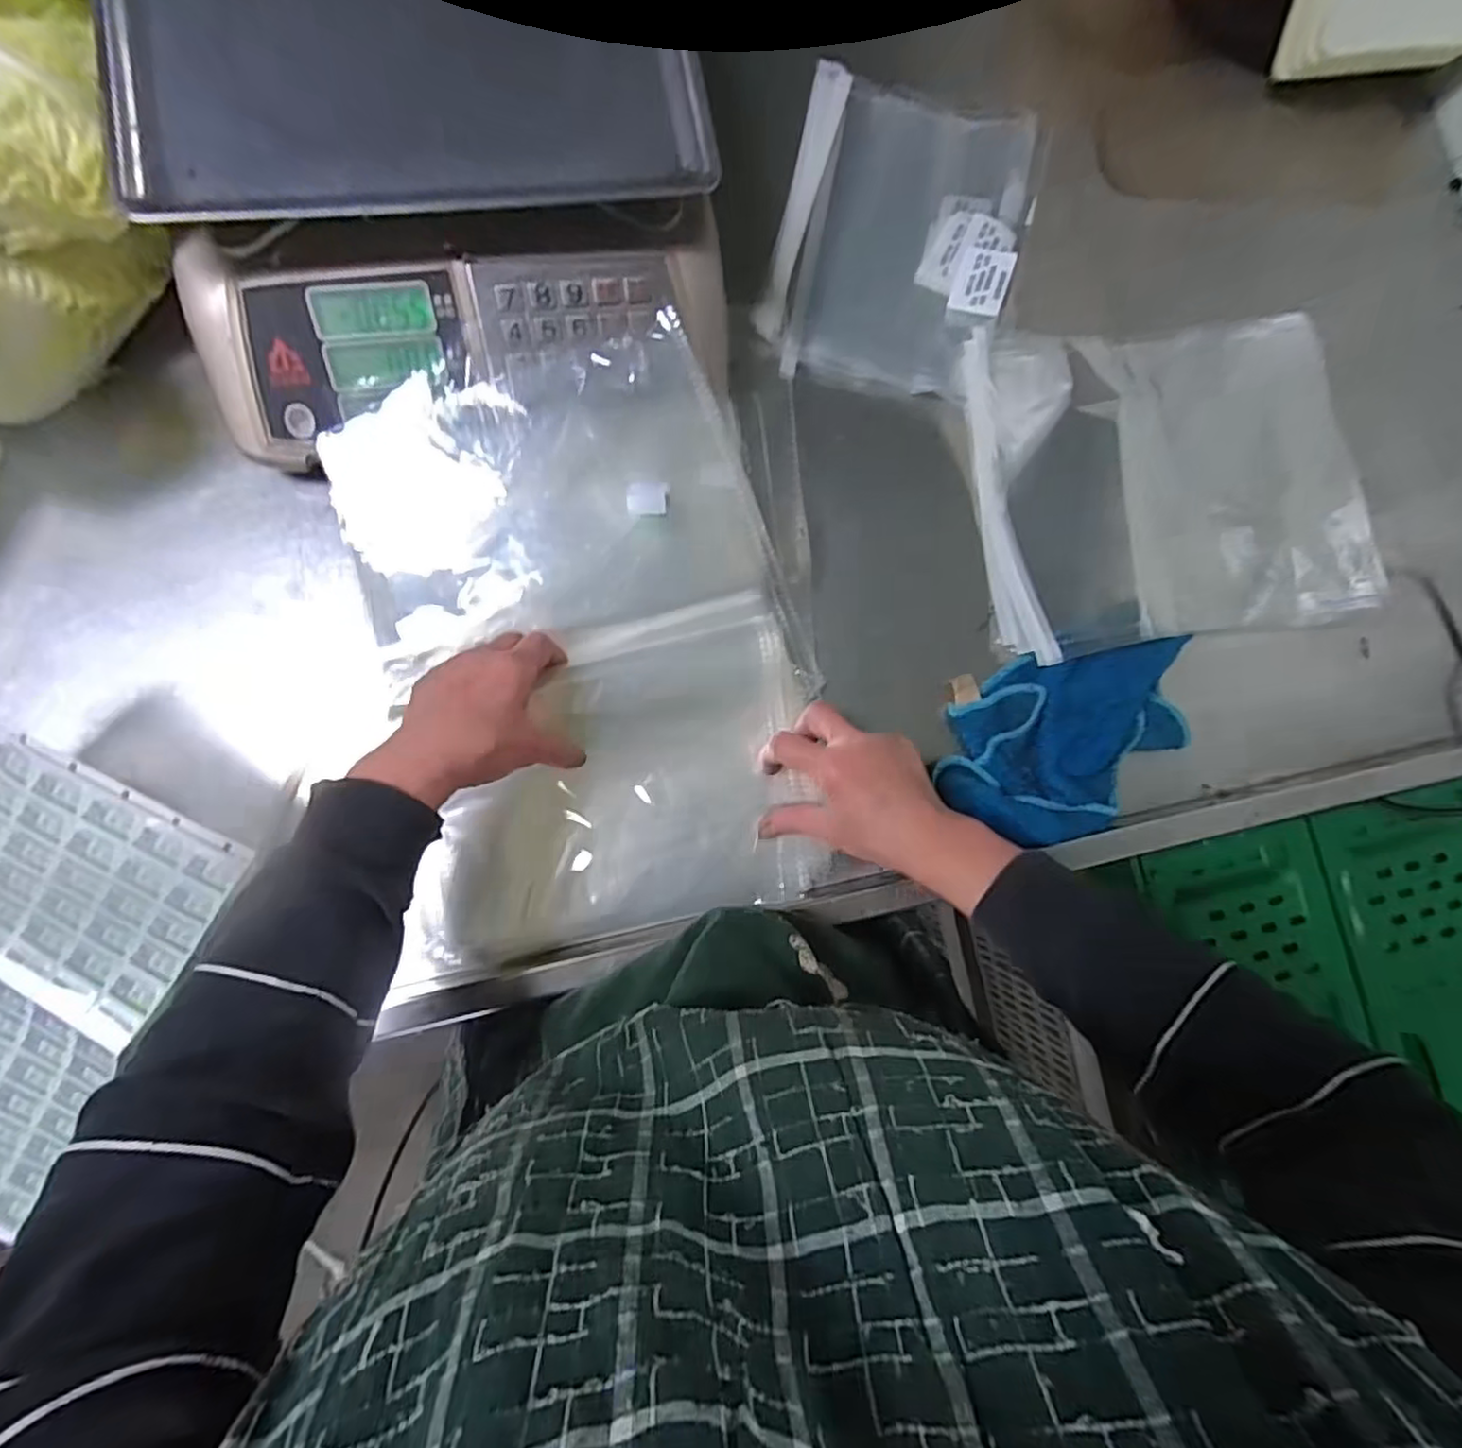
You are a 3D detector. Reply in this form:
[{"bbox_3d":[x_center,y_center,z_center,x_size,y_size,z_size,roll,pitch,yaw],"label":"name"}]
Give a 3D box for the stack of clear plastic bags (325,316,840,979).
[{"bbox_3d":[-0.100,-0.054,0.444,0.291,0.046,0.390,-13,90,-9],"label":"stack of clear plastic bags"}]

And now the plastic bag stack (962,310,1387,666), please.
[{"bbox_3d":[0.370,-0.202,0.533,0.345,0.033,0.258,-9,85,-7],"label":"plastic bag stack"}]

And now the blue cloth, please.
[{"bbox_3d":[0.259,0.013,0.495,0.201,0.051,0.128,-10,85,-7],"label":"blue cloth"}]

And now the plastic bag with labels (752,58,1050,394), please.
[{"bbox_3d":[0.141,-0.402,0.528,0.190,0.024,0.266,14,83,-4],"label":"plastic bag with labels"}]

